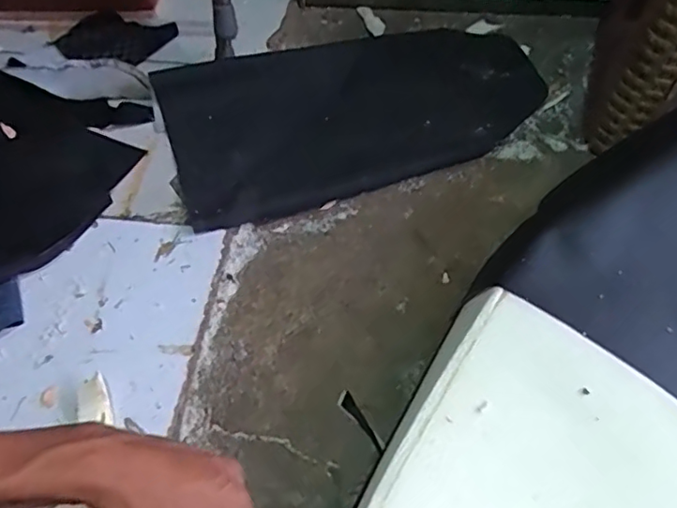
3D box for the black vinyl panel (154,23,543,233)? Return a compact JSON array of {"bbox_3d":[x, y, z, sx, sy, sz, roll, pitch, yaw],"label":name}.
[{"bbox_3d":[0.030,-0.213,0.813,0.538,0.036,0.277,-19,59,-10],"label":"black vinyl panel"}]

